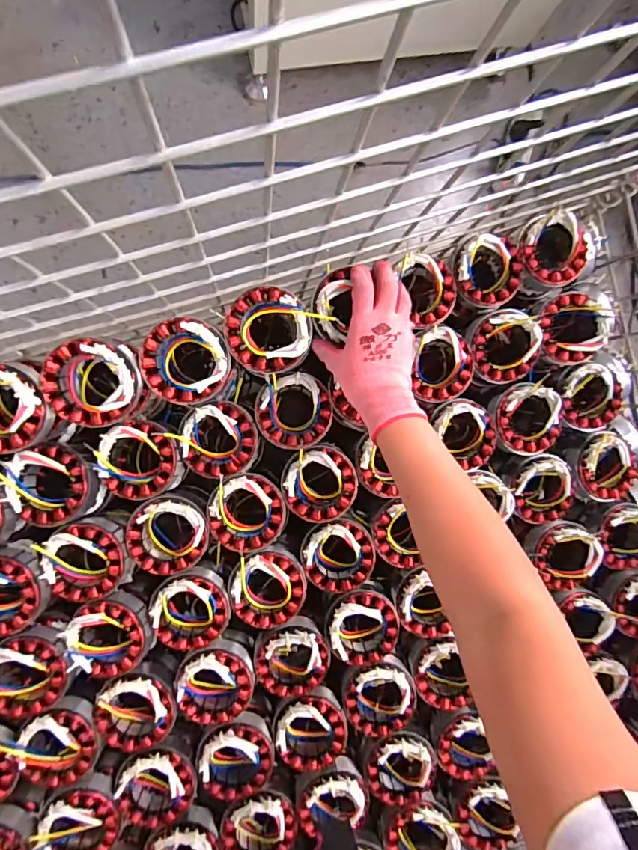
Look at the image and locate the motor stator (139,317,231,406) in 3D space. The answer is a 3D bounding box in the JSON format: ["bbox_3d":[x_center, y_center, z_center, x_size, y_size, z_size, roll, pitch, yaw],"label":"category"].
[{"bbox_3d":[-0.136,-0.064,0.474,0.085,0.052,0.083,0,92,-9],"label":"motor stator"}]

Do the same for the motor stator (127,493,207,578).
[{"bbox_3d":[-0.170,0.122,0.514,0.087,0.042,0.084,0,92,-9],"label":"motor stator"}]

